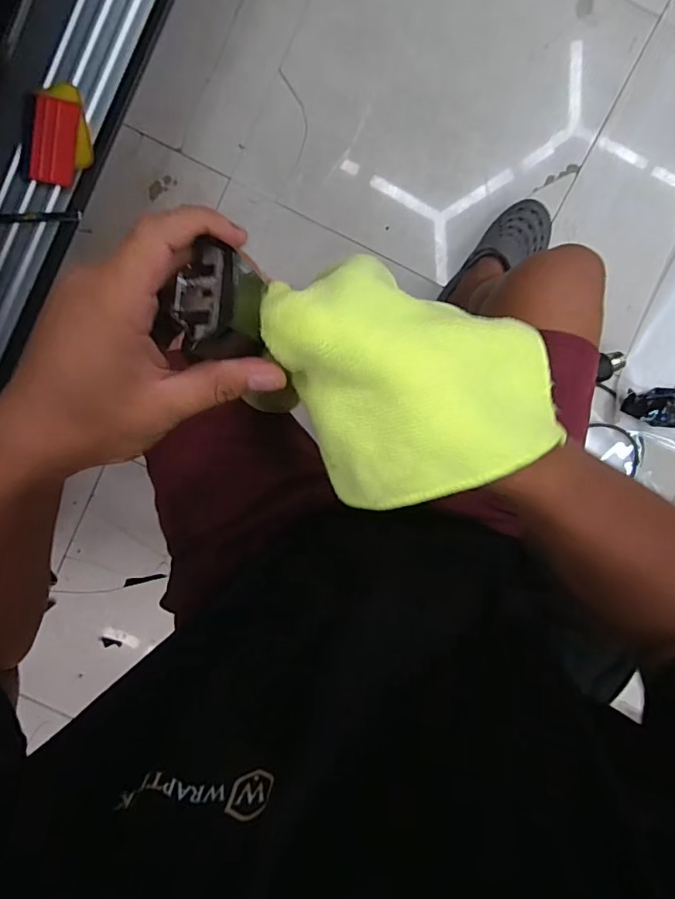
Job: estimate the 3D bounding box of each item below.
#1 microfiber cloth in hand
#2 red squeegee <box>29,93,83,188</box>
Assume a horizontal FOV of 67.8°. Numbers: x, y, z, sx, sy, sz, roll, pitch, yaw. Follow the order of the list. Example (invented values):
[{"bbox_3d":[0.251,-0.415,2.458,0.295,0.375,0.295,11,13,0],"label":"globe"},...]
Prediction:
[{"bbox_3d":[0.042,-0.036,0.241,0.122,0.047,0.118,-22,94,4],"label":"microfiber cloth in hand"},{"bbox_3d":[-0.358,-0.390,0.635,0.055,0.018,0.097,15,98,0],"label":"red squeegee"}]

